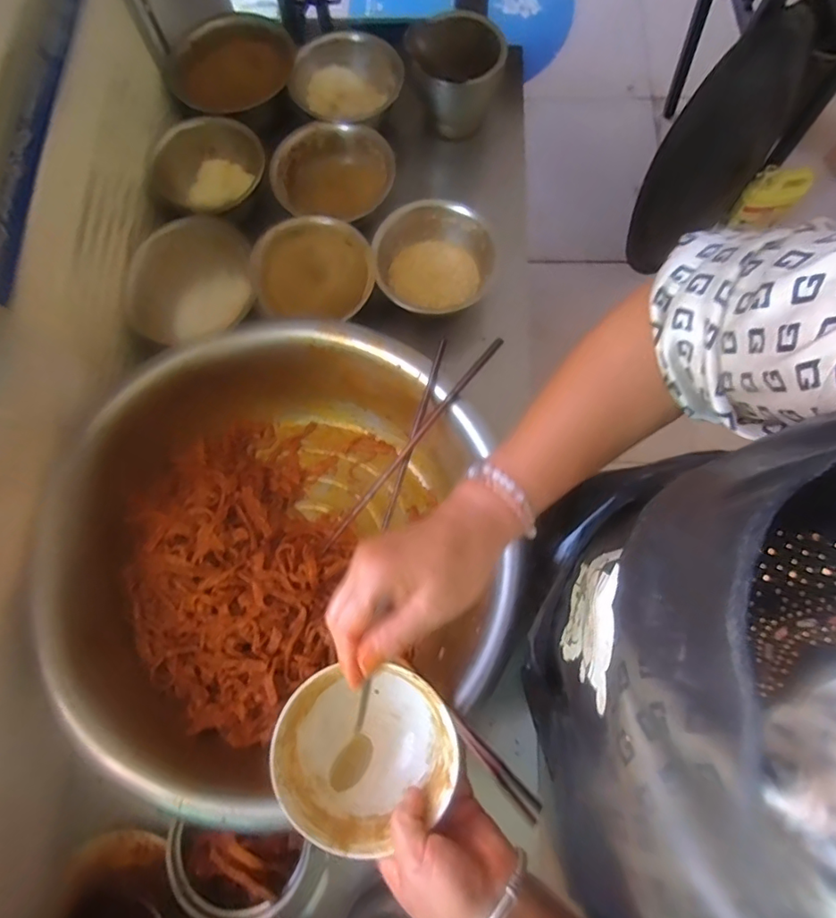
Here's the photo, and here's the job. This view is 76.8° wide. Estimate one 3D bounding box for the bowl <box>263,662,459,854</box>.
[{"bbox_3d":[-0.041,0.217,0.403,0.123,0.053,0.121,0,76,1],"label":"bowl"}]

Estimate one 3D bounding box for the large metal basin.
[{"bbox_3d":[-0.146,0.115,0.667,0.497,0.195,0.529,0,76,1],"label":"large metal basin"}]

